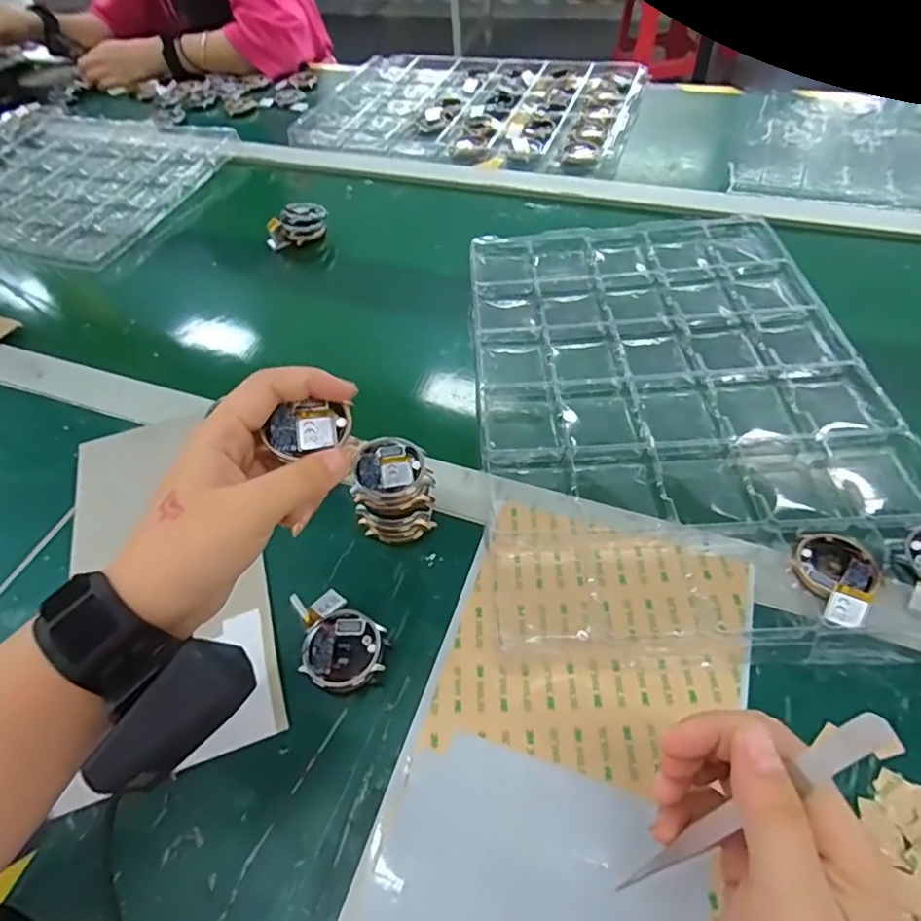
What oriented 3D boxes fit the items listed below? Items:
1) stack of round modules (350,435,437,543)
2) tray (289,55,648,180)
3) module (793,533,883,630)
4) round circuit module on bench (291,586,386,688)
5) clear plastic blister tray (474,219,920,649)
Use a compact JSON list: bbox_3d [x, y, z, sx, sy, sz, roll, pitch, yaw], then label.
[{"bbox_3d":[-0.044,0.023,0.374,0.049,0.064,0.041,-24,54,-14],"label":"stack of round modules"},{"bbox_3d":[0.020,-0.511,0.816,0.453,0.022,0.301,14,54,15],"label":"tray"},{"bbox_3d":[0.224,0.065,0.337,0.045,0.015,0.062,32,60,26],"label":"module"},{"bbox_3d":[-0.076,0.109,0.340,0.066,0.018,0.046,30,60,25],"label":"round circuit module on bench"},{"bbox_3d":[0.167,-0.068,0.456,0.295,0.018,0.436,-3,52,2],"label":"clear plastic blister tray"}]

